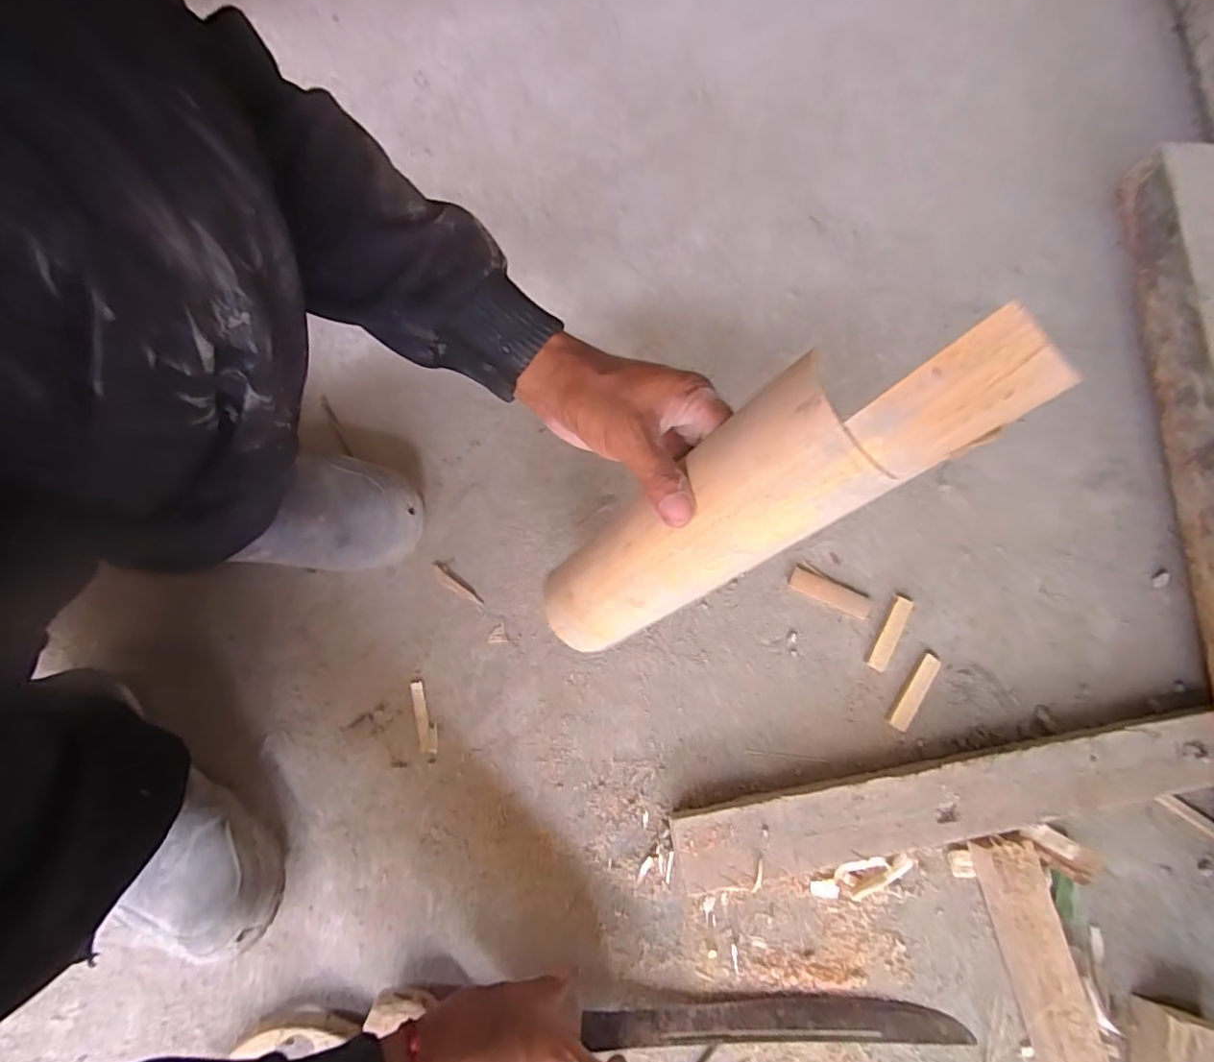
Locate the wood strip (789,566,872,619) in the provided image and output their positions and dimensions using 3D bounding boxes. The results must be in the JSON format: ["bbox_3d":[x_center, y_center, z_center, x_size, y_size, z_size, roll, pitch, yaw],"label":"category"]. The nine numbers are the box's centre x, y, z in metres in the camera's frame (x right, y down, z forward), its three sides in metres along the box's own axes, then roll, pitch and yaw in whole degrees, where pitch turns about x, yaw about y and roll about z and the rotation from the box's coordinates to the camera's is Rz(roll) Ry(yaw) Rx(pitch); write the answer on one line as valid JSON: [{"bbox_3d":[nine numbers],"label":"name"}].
[{"bbox_3d":[0.205,0.057,0.517,0.073,0.004,0.021,26,76,6],"label":"wood strip"}]

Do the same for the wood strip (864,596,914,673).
[{"bbox_3d":[0.253,0.092,0.505,0.018,0.005,0.070,30,76,8],"label":"wood strip"}]

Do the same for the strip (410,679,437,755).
[{"bbox_3d":[-0.156,0.159,0.483,0.015,0.004,0.059,-14,75,-4],"label":"strip"}]

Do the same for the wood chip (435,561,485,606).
[{"bbox_3d":[-0.137,0.048,0.515,0.057,0.004,0.012,37,77,9],"label":"wood chip"}]

